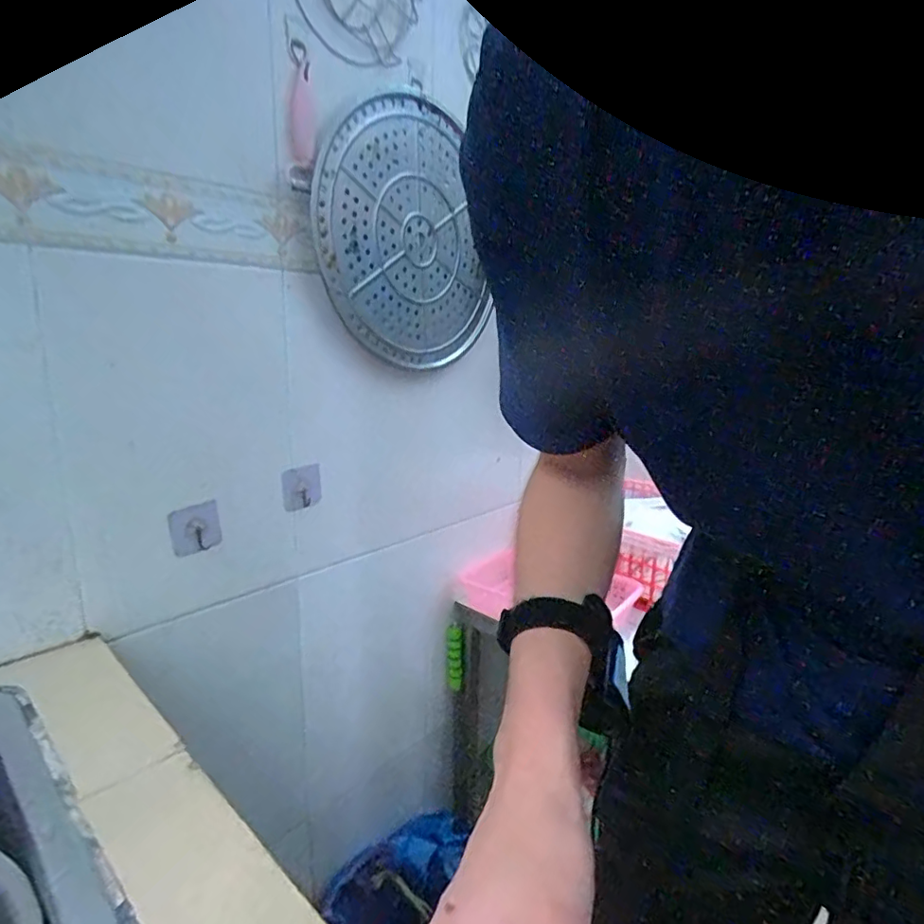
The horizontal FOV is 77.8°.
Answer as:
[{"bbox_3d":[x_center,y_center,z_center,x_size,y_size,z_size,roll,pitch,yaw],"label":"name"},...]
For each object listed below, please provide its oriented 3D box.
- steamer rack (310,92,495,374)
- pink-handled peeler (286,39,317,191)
[{"bbox_3d":[-0.071,-0.313,0.809,0.016,0.338,0.315,13,17,39],"label":"steamer rack"},{"bbox_3d":[-0.189,-0.399,0.671,0.036,0.153,0.019,-7,15,-33],"label":"pink-handled peeler"}]

